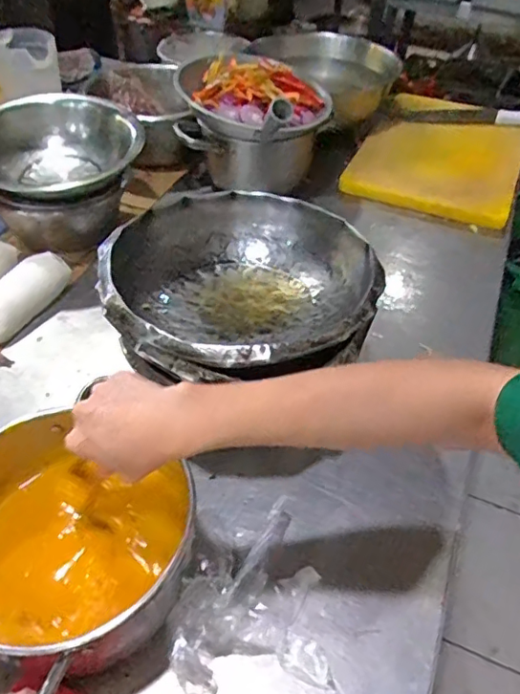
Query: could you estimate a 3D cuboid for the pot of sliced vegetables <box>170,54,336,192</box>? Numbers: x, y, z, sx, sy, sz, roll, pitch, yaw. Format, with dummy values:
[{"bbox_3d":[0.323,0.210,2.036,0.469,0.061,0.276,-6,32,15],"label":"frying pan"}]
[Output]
[{"bbox_3d":[-0.026,-0.371,0.945,0.246,0.173,0.222,22,49,17],"label":"pot of sliced vegetables"}]

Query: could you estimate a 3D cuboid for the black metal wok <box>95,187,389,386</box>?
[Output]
[{"bbox_3d":[-0.017,-0.059,0.591,0.267,0.088,0.278,2,46,-2],"label":"black metal wok"}]

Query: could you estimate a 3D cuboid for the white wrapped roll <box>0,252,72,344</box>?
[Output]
[{"bbox_3d":[-0.331,-0.066,0.750,0.074,0.061,0.158,18,48,14],"label":"white wrapped roll"}]

